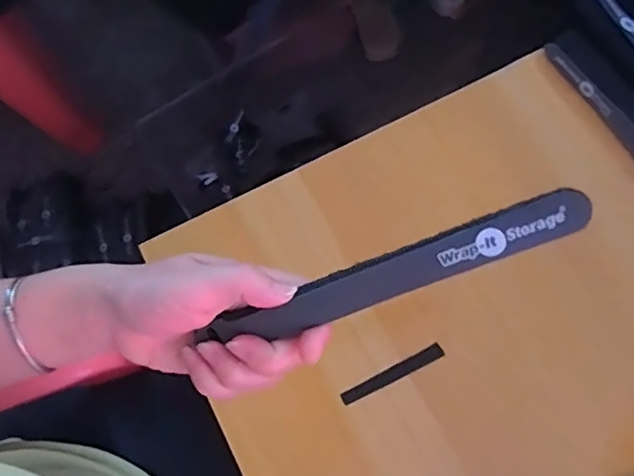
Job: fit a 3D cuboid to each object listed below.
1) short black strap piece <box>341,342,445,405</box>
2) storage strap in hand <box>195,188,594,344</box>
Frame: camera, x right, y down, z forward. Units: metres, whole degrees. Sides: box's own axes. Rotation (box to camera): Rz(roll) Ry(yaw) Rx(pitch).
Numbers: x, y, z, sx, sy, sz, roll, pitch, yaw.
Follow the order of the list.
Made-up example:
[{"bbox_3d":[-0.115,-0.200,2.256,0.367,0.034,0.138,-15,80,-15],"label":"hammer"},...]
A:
[{"bbox_3d":[0.050,0.089,0.385,0.072,0.004,0.010,-27,76,-7],"label":"short black strap piece"},{"bbox_3d":[0.032,0.019,0.280,0.185,0.011,0.021,-22,75,16],"label":"storage strap in hand"}]

